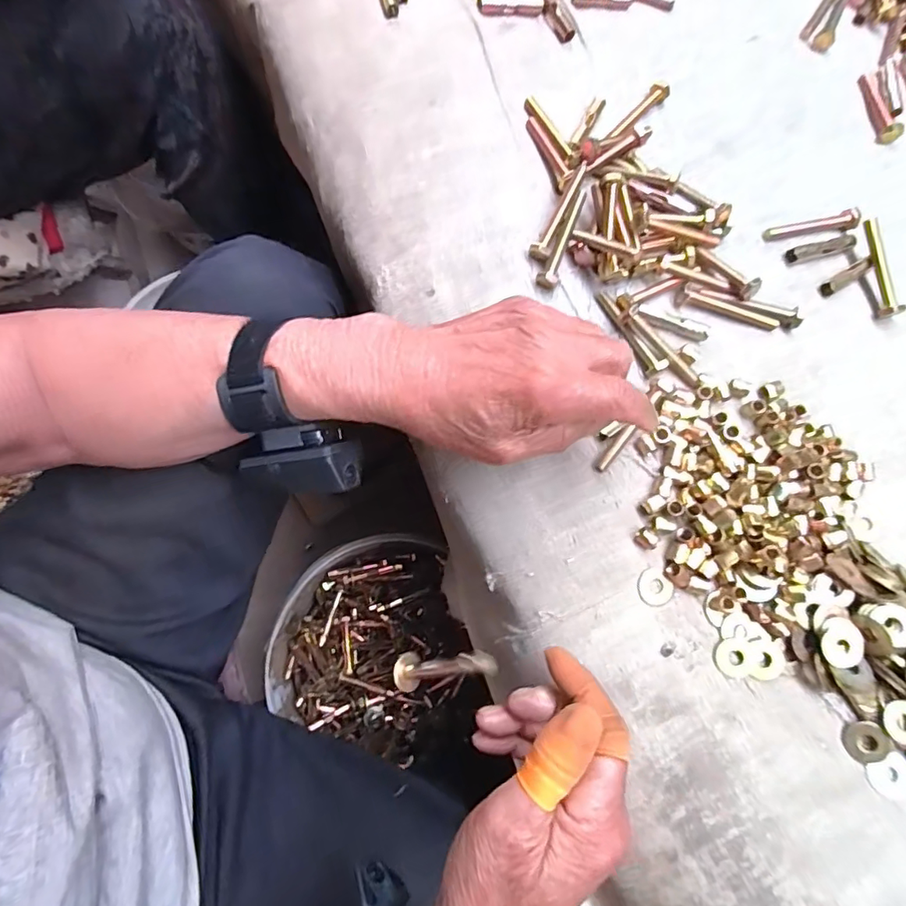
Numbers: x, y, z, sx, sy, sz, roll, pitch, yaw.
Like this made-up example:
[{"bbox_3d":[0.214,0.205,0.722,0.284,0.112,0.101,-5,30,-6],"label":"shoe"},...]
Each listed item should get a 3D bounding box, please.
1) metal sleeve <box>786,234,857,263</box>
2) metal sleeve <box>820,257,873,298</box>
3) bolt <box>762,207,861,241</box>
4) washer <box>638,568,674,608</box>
[{"bbox_3d":[0.246,-0.136,0.338,0.051,0.009,0.011,-15,76,-6],"label":"metal sleeve"},{"bbox_3d":[0.260,-0.115,0.336,0.038,0.007,0.010,-30,78,-9],"label":"metal sleeve"},{"bbox_3d":[0.241,-0.152,0.342,0.063,0.008,0.012,-11,76,-4],"label":"bolt"},{"bbox_3d":[0.115,0.077,0.291,0.020,0.004,0.021,0,75,-2],"label":"washer"}]

